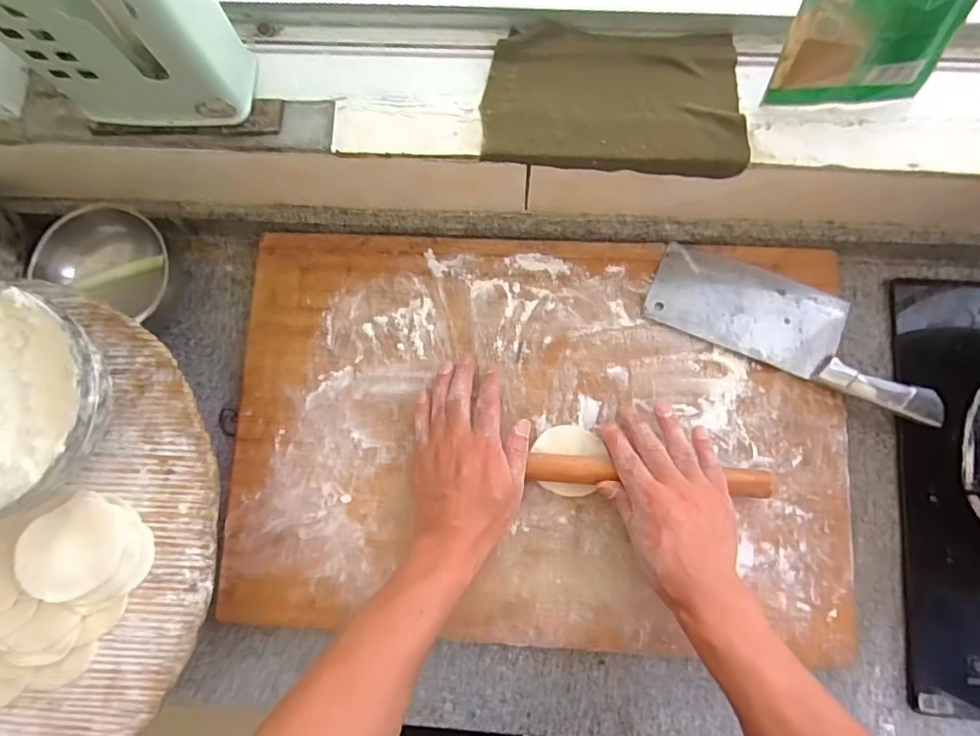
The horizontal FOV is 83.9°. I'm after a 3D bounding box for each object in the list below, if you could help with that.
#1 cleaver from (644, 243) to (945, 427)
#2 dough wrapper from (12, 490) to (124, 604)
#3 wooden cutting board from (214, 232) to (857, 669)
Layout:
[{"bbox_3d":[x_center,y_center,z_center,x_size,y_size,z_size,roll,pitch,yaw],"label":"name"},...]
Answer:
[{"bbox_3d":[0.295,-0.042,0.523,0.274,0.024,0.088,23,82,7],"label":"cleaver"},{"bbox_3d":[-0.322,0.138,0.422,0.069,0.011,0.071,-28,69,-24],"label":"dough wrapper"},{"bbox_3d":[0.041,0.064,0.531,0.580,0.022,0.388,3,80,4],"label":"wooden cutting board"}]

